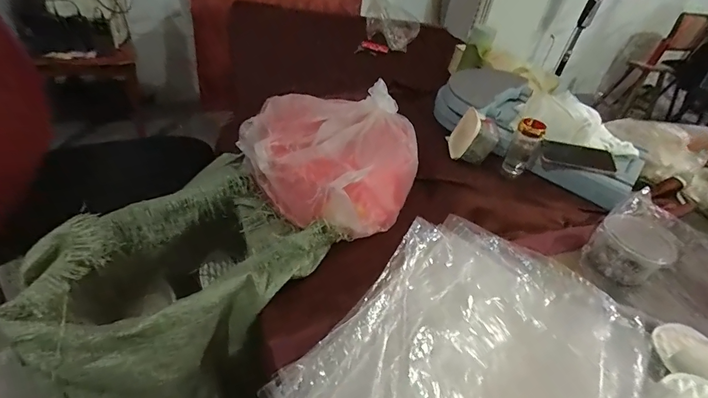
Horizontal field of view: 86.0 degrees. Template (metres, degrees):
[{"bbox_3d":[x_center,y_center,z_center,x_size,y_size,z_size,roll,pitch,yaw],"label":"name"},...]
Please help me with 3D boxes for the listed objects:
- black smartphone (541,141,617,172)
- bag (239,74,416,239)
[{"bbox_3d":[0.504,-0.098,0.853,0.148,0.009,0.062,12,63,10],"label":"black smartphone"},{"bbox_3d":[-0.020,-0.069,0.664,0.292,0.132,0.268,-14,46,-24],"label":"bag"}]

